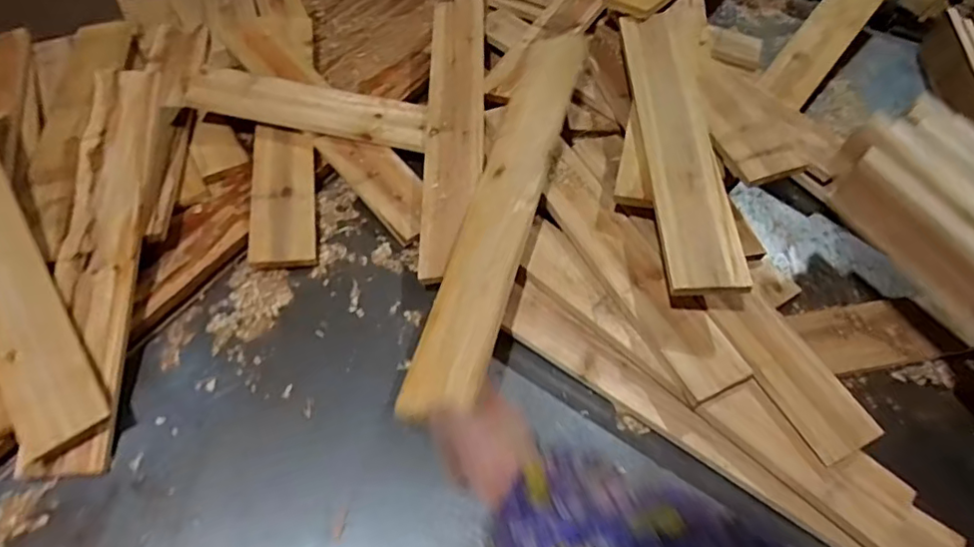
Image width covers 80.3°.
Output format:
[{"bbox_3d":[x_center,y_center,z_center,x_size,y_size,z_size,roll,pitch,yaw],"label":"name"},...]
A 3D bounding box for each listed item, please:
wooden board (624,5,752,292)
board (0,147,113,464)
[{"bbox_3d":[0.236,-0.177,0.719,0.080,0.021,0.470,1,55,0],"label":"wooden board"},{"bbox_3d":[-0.532,-0.025,0.626,0.089,0.022,0.475,-33,72,-13],"label":"board"}]

